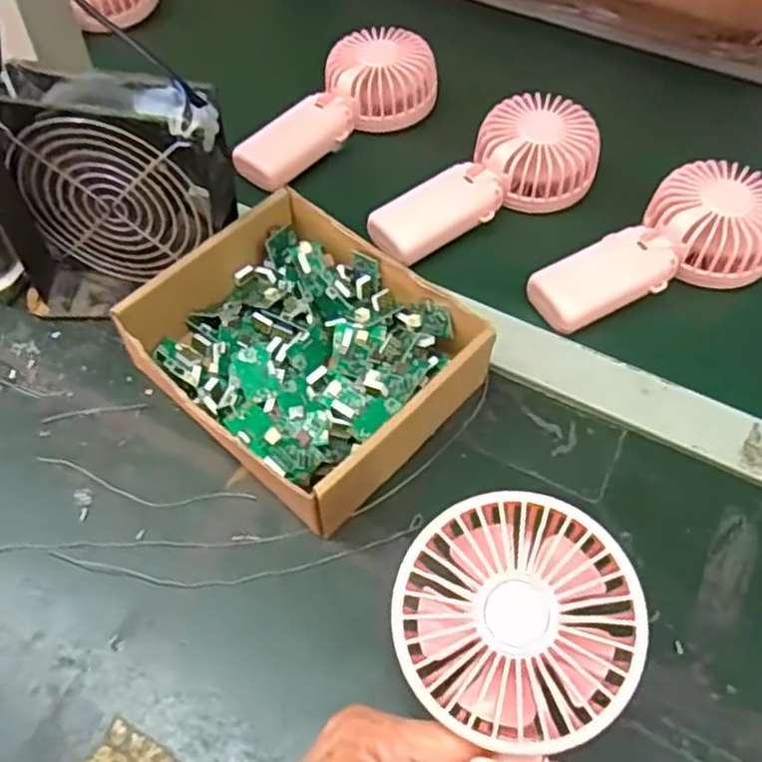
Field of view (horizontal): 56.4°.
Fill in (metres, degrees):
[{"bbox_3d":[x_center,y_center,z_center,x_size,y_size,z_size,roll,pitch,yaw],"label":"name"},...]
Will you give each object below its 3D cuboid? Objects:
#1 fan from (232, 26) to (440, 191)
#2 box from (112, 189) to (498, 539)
[{"bbox_3d":[-0.038,-0.217,0.550,0.180,0.048,0.080,-32,62,-20],"label":"fan"},{"bbox_3d":[-0.044,-0.016,0.406,0.168,0.052,0.144,37,63,22],"label":"box"}]

